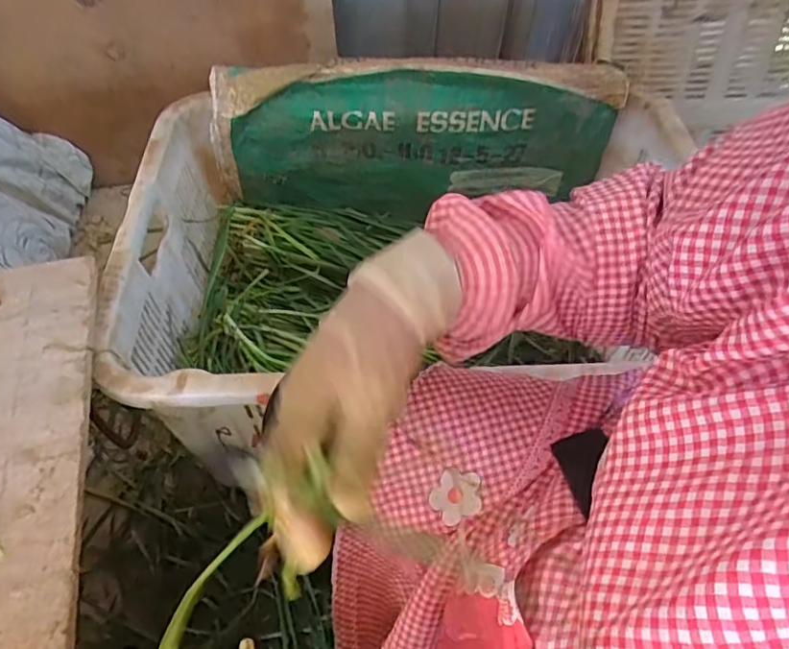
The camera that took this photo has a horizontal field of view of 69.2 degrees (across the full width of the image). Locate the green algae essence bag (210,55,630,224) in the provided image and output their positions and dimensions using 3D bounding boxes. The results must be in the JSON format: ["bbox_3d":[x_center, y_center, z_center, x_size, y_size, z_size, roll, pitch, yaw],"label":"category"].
[{"bbox_3d":[0.030,-0.259,0.821,0.543,0.223,0.052,-2,56,-2],"label":"green algae essence bag"}]

